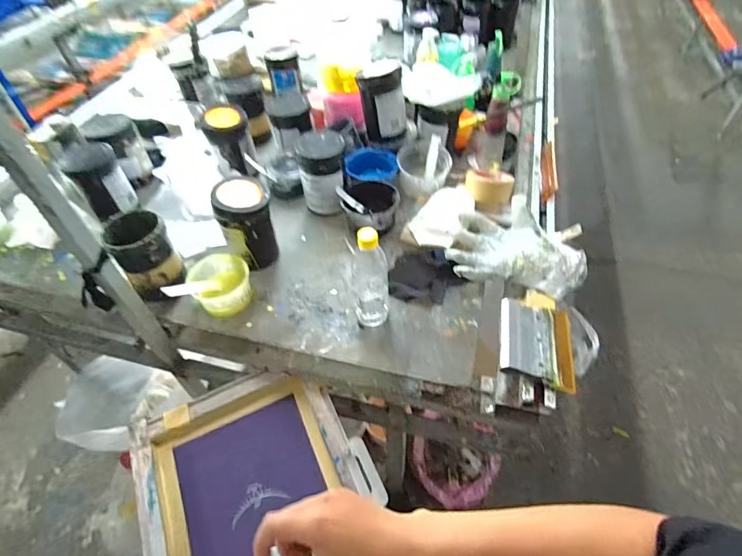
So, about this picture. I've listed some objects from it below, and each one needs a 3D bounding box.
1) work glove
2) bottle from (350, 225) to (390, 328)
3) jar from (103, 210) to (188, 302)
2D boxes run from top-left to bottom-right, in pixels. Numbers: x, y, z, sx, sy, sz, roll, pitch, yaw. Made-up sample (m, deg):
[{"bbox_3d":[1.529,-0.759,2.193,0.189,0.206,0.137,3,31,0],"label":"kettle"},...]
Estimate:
[{"bbox_3d":[0.292,-0.067,0.847,0.255,0.053,0.195,10,65,20],"label":"work glove"},{"bbox_3d":[-0.003,0.003,0.744,0.063,0.212,0.053,-5,50,3],"label":"bottle"},{"bbox_3d":[-0.426,-0.041,0.822,0.103,0.156,0.104,-29,53,-17],"label":"jar"}]

